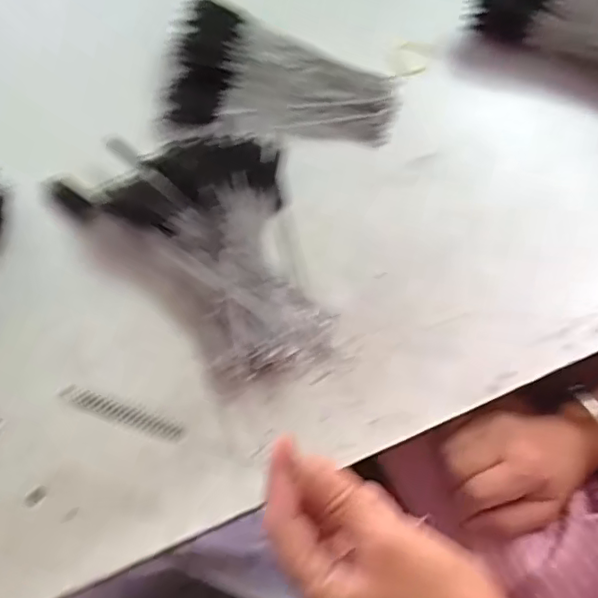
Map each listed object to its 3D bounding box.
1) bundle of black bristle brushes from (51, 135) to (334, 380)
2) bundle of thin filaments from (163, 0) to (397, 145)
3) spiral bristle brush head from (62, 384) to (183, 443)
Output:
[{"bbox_3d":[-0.084,-0.035,0.449,0.171,0.034,0.210,-15,69,-4],"label":"bundle of black bristle brushes"},{"bbox_3d":[-0.017,-0.200,0.526,0.203,0.019,0.126,13,69,6],"label":"bundle of thin filaments"},{"bbox_3d":[-0.076,0.050,0.261,0.054,0.005,0.008,25,69,-17],"label":"spiral bristle brush head"}]

